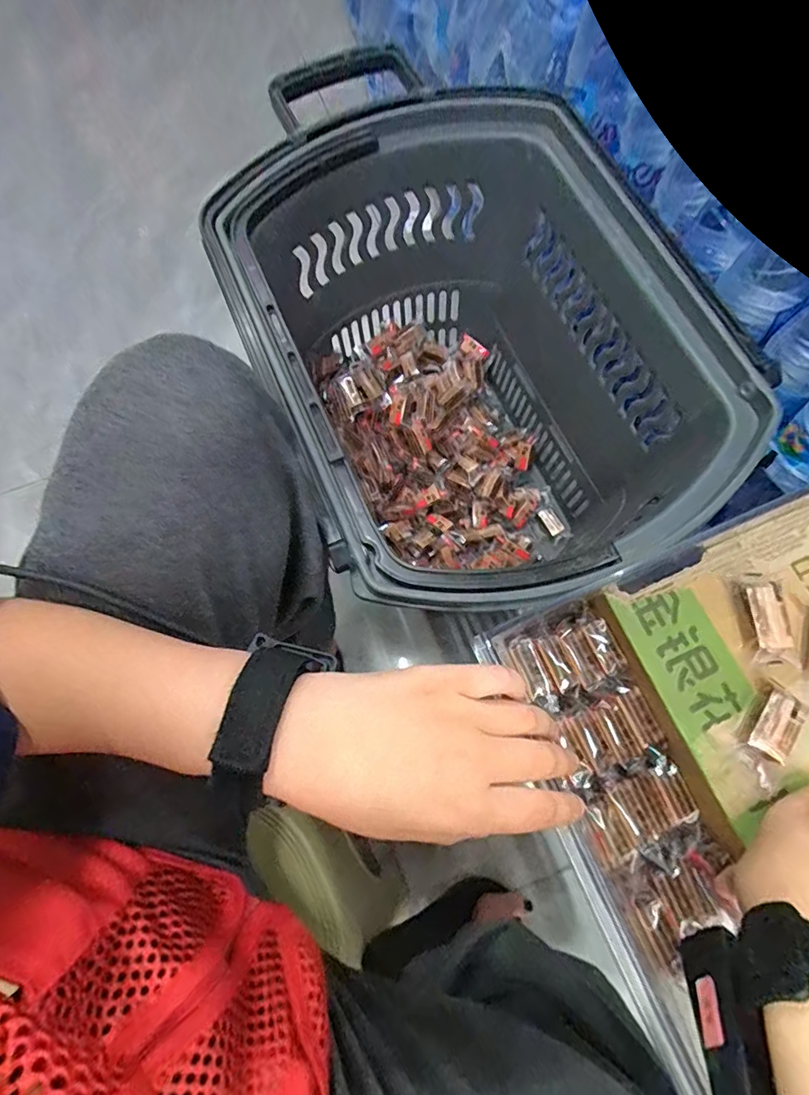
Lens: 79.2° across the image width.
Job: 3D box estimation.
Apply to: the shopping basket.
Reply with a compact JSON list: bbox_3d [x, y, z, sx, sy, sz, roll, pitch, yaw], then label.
[{"bbox_3d":[0.062,-0.171,0.568,0.371,0.327,0.458,-23,75,-5],"label":"shopping basket"}]

